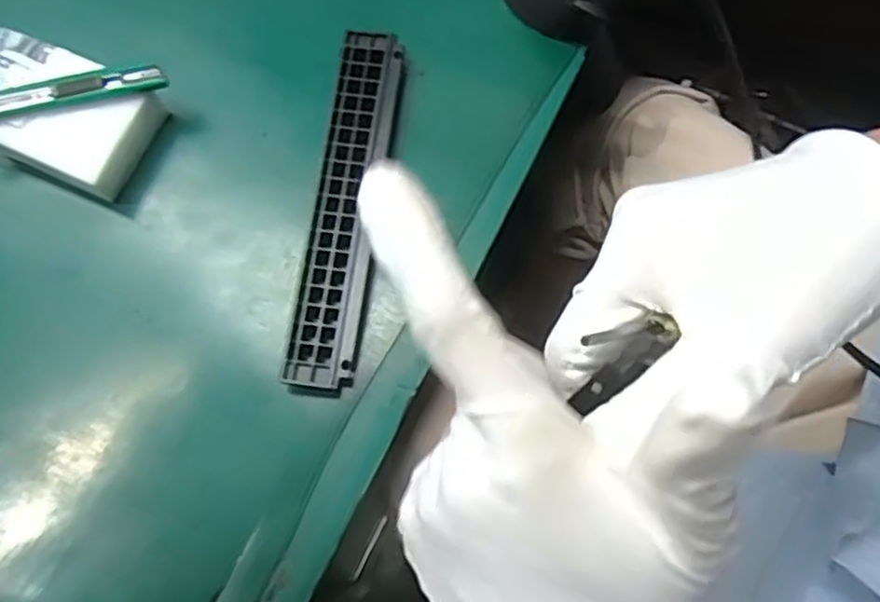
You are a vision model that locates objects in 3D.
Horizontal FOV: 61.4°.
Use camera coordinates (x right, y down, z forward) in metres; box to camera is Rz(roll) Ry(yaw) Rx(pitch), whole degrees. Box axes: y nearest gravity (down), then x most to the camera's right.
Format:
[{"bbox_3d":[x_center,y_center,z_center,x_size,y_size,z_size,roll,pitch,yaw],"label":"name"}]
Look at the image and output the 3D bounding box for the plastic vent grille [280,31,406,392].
[{"bbox_3d":[-0.055,-0.060,0.454,0.041,0.024,0.228,7,77,3],"label":"plastic vent grille"}]

